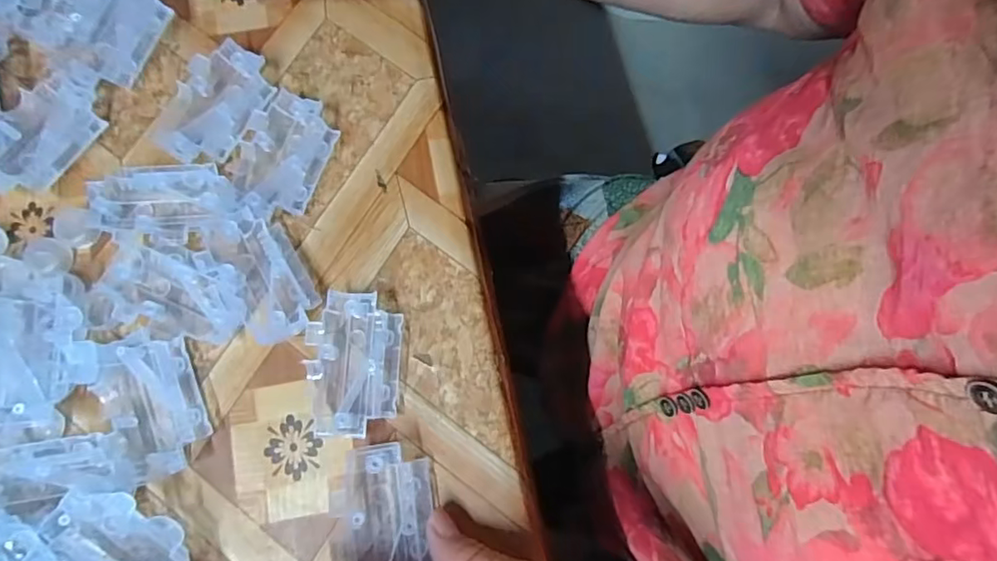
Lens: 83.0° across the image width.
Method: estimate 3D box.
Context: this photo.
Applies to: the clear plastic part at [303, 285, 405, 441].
[{"bbox_3d":[-0.070,0.040,0.274,0.042,0.013,0.068,1,76,-2],"label":"clear plastic part"}]

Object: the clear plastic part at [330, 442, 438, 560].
[{"bbox_3d":[-0.053,0.110,0.257,0.044,0.020,0.066,-4,77,-3],"label":"clear plastic part"}]

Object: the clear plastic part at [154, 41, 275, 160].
[{"bbox_3d":[-0.152,-0.095,0.301,0.040,0.013,0.067,34,78,6],"label":"clear plastic part"}]

